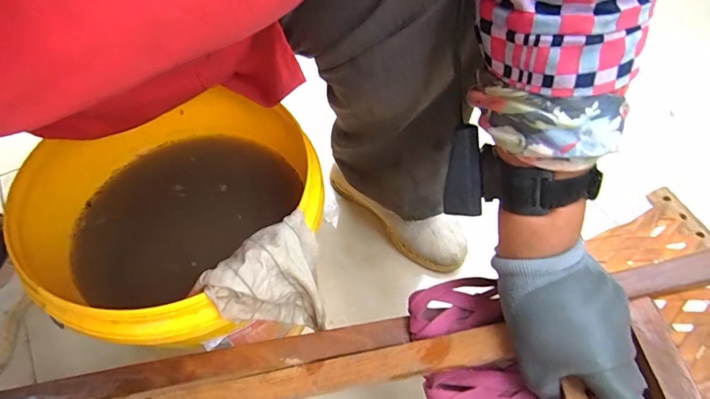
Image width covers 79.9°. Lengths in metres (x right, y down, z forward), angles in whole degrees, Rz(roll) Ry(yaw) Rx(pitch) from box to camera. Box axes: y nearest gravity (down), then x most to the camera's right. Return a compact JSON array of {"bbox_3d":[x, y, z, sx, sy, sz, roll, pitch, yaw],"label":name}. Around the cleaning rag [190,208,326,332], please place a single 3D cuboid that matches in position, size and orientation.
[{"bbox_3d":[-0.075,0.071,0.365,0.087,0.112,0.064,-8,59,-7],"label":"cleaning rag"}]

